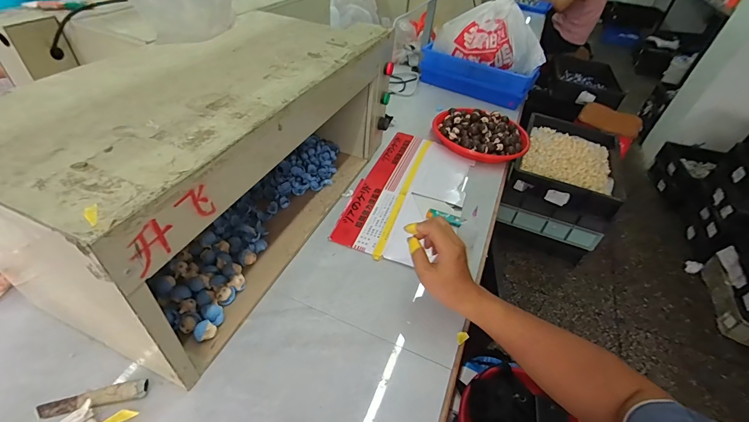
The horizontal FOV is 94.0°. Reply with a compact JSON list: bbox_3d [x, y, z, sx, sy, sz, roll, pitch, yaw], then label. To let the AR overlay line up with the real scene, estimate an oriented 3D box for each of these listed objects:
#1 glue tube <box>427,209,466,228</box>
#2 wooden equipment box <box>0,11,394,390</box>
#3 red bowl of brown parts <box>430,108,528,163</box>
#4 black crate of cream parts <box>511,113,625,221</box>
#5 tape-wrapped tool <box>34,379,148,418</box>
[{"bbox_3d":[0.143,0.013,0.701,0.076,0.008,0.022,18,61,21],"label":"glue tube"},{"bbox_3d":[-0.231,-0.108,0.602,0.285,0.279,0.628,20,45,13],"label":"wooden equipment box"},{"bbox_3d":[0.288,-0.210,0.932,0.208,0.052,0.227,4,43,-4],"label":"red bowl of brown parts"},{"bbox_3d":[0.840,-0.220,1.533,0.398,0.138,0.563,23,46,16],"label":"black crate of cream parts"},{"bbox_3d":[-0.346,0.231,0.429,0.117,0.009,0.023,-8,45,-15],"label":"tape-wrapped tool"}]

